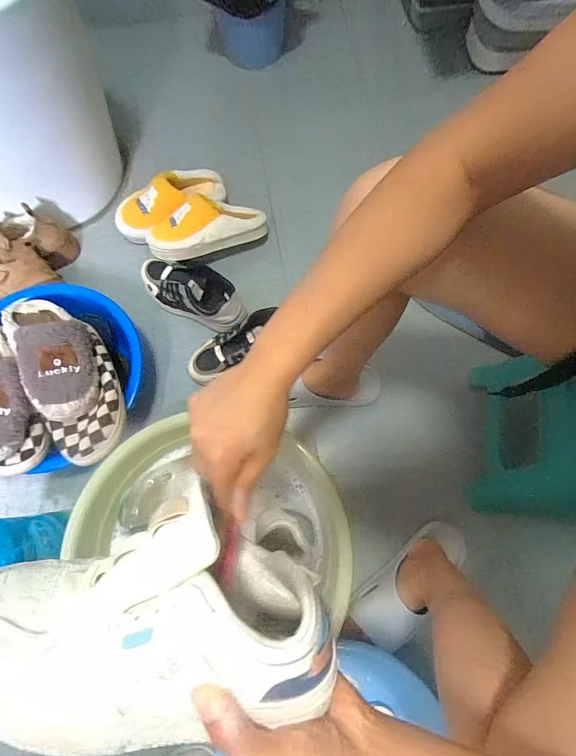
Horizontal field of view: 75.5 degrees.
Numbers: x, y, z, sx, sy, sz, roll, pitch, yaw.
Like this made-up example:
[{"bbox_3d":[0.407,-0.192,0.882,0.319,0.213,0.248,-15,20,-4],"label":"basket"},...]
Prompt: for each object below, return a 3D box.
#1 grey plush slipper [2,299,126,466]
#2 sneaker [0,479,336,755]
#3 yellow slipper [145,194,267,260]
[{"bbox_3d":[-0.370,-0.018,0.611,0.123,0.074,0.309,-27,74,-7],"label":"grey plush slipper"},{"bbox_3d":[-0.088,0.148,0.241,0.219,0.086,0.126,1,73,-6],"label":"sneaker"},{"bbox_3d":[-0.175,-0.323,0.787,0.250,0.058,0.111,-20,74,-5],"label":"yellow slipper"}]

